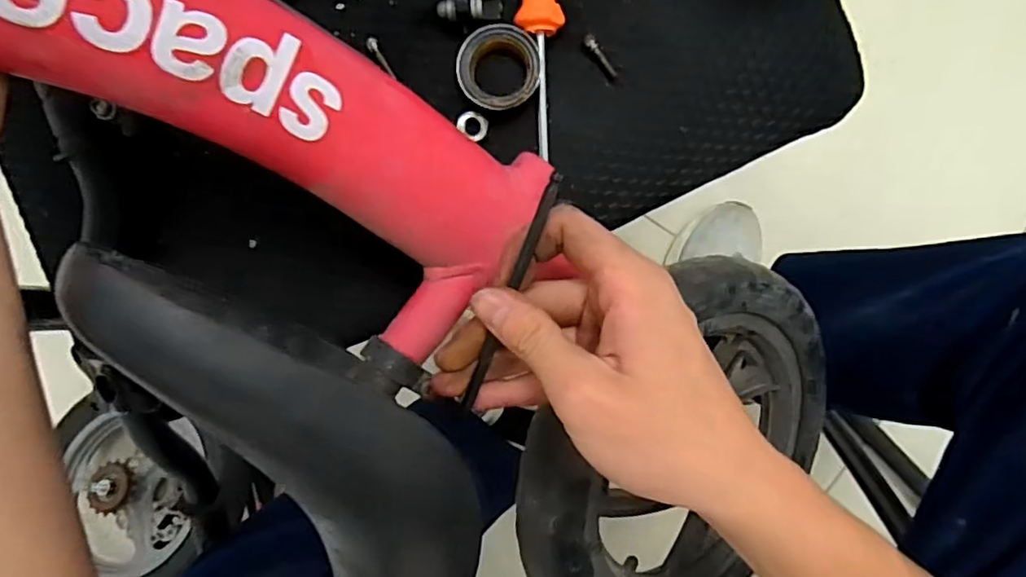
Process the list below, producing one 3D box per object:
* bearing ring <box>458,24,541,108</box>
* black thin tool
[{"bbox_3d":[-0.007,-0.115,0.317,0.042,0.010,0.042,0,97,3],"label":"bearing ring"},{"bbox_3d":[-0.001,0.004,0.252,0.006,0.006,0.109,21,107,0],"label":"black thin tool"}]

